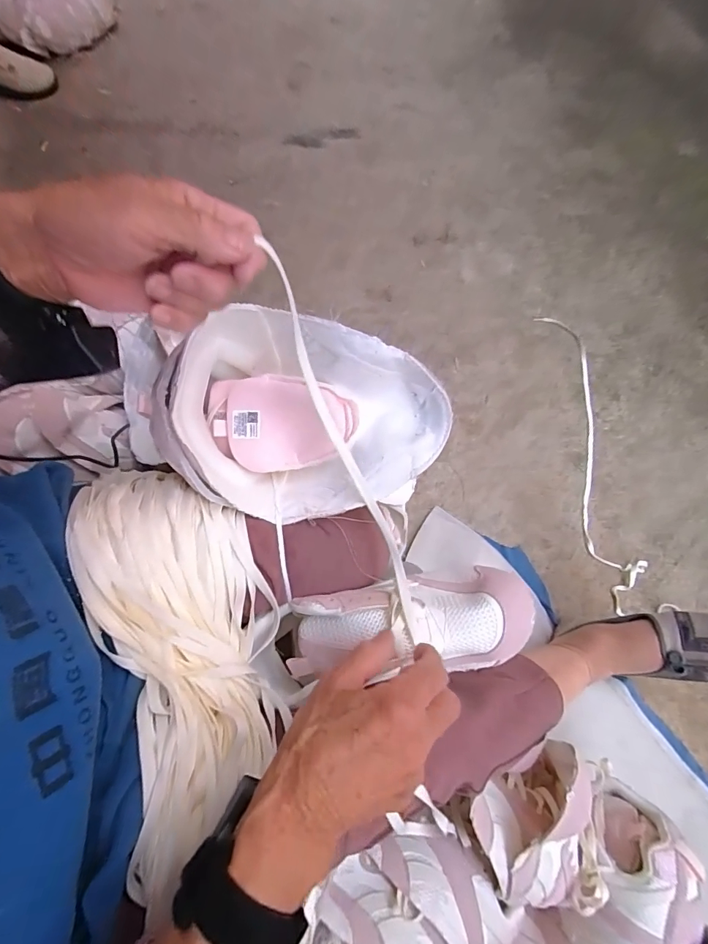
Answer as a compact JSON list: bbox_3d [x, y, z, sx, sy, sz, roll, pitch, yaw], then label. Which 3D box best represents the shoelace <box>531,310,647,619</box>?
[{"bbox_3d":[0.445,-0.057,0.797,0.091,0.017,0.581,-2,70,1],"label":"shoelace"}]

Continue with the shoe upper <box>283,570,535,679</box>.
[{"bbox_3d":[0.048,0.129,0.353,0.197,0.041,0.075,-6,71,2],"label":"shoe upper"}]

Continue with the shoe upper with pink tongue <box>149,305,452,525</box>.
[{"bbox_3d":[-0.048,-0.035,0.354,0.236,0.098,0.145,15,72,7],"label":"shoe upper with pink tongue"}]

